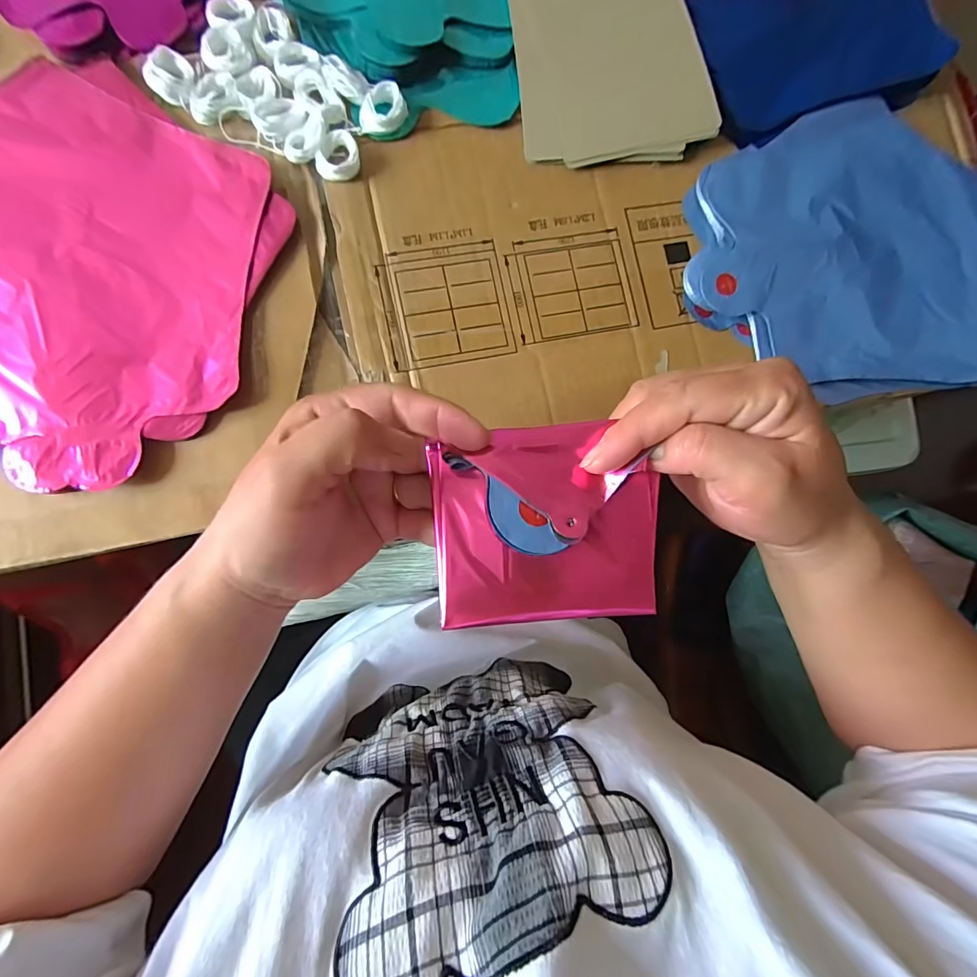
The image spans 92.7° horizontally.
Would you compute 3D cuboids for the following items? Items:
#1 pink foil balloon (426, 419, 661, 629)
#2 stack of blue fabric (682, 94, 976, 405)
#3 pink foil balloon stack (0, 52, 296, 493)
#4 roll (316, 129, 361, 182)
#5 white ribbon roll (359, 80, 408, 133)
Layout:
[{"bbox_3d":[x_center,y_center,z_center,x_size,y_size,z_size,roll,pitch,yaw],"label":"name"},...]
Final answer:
[{"bbox_3d":[0.025,0.016,0.200,0.094,0.018,0.083,-4,95,-1],"label":"pink foil balloon"},{"bbox_3d":[0.269,-0.176,0.341,0.261,0.012,0.213,-7,84,-7],"label":"stack of blue fabric"},{"bbox_3d":[-0.254,-0.135,0.282,0.237,0.011,0.231,32,81,-1],"label":"pink foil balloon stack"},{"bbox_3d":[-0.099,-0.219,0.308,0.026,0.014,0.027,1,83,-6],"label":"roll"},{"bbox_3d":[-0.070,-0.254,0.312,0.032,0.015,0.030,1,83,-6],"label":"white ribbon roll"}]

